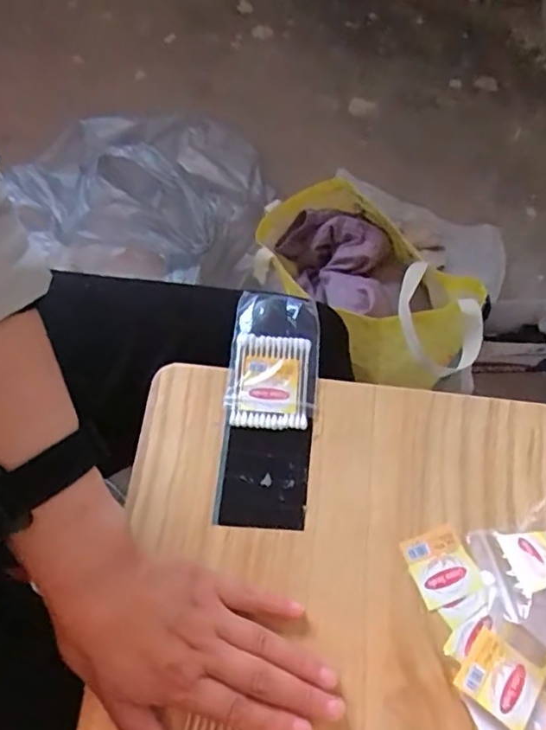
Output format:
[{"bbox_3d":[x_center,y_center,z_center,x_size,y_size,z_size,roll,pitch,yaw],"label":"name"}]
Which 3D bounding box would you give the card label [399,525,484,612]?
[{"bbox_3d":[0.107,0.128,0.374,0.039,0.004,0.042,-19,68,-15],"label":"card label"}]

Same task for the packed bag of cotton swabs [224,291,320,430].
[{"bbox_3d":[0.001,-0.006,0.431,0.064,0.009,0.109,5,63,0],"label":"packed bag of cotton swabs"}]

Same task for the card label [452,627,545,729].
[{"bbox_3d":[0.132,0.183,0.339,0.042,0.004,0.039,32,60,17],"label":"card label"}]

